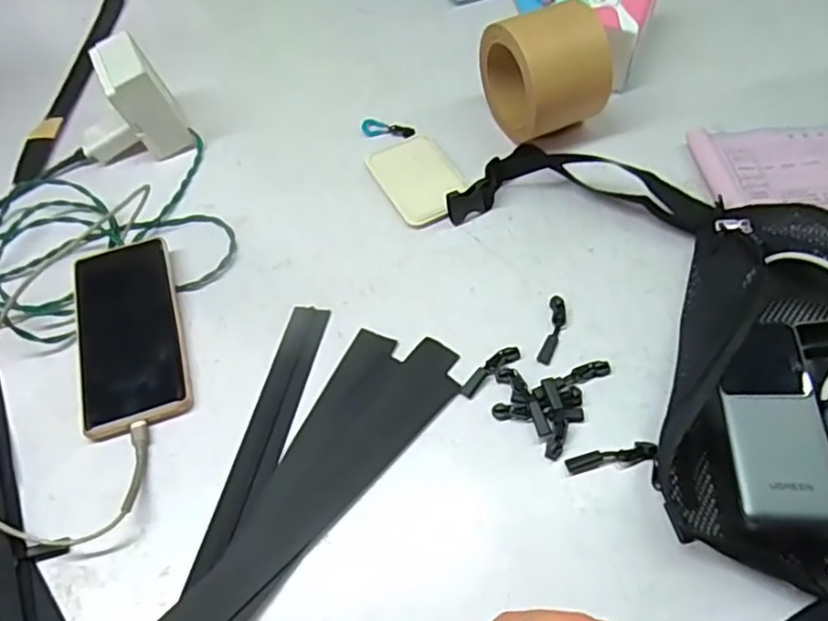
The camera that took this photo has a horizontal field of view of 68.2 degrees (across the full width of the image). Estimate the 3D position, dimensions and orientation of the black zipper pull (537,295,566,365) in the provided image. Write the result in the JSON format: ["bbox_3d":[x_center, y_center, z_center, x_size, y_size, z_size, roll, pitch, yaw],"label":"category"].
[{"bbox_3d":[0.105,0.014,0.461,0.014,0.004,0.059,11,58,13],"label":"black zipper pull"}]

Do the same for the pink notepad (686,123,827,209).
[{"bbox_3d":[0.346,-0.121,0.522,0.190,0.013,0.104,-2,56,4],"label":"pink notepad"}]

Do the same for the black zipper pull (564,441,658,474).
[{"bbox_3d":[0.130,0.096,0.401,0.057,0.006,0.012,-11,56,-2],"label":"black zipper pull"}]

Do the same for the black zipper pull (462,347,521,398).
[{"bbox_3d":[0.055,0.043,0.443,0.052,0.005,0.013,-36,60,-18],"label":"black zipper pull"}]

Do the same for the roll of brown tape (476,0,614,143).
[{"bbox_3d":[0.117,-0.218,0.557,0.078,0.111,0.107,-23,57,-10],"label":"roll of brown tape"}]

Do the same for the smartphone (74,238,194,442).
[{"bbox_3d":[-0.223,0.012,0.477,0.076,0.018,0.169,-17,62,-8],"label":"smartphone"}]

